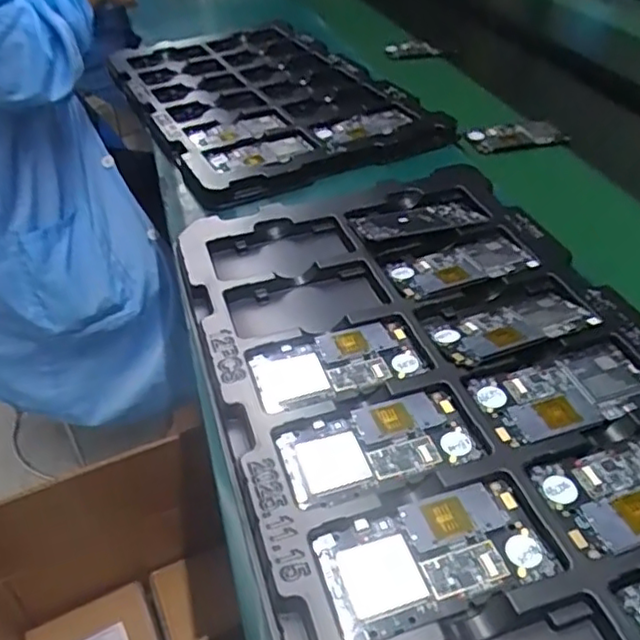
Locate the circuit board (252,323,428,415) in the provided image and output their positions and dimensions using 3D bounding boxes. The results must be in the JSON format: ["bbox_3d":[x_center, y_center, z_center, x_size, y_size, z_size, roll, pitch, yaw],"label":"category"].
[{"bbox_3d":[0.012,0.034,0.492,0.126,0.005,0.066,-15,44,-13],"label":"circuit board"}]

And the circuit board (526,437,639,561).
[{"bbox_3d":[0.200,0.102,0.394,0.124,0.011,0.067,-12,41,-13],"label":"circuit board"}]

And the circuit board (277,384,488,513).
[{"bbox_3d":[0.038,0.084,0.430,0.125,0.011,0.067,-12,41,-12],"label":"circuit board"}]

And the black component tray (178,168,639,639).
[{"bbox_3d":[0.098,0.045,0.465,0.322,0.030,0.552,-10,40,-14],"label":"black component tray"}]

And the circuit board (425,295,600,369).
[{"bbox_3d":[0.153,0.005,0.509,0.121,0.004,0.055,-17,35,-13],"label":"circuit board"}]

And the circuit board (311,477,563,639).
[{"bbox_3d":[0.065,0.134,0.366,0.128,0.006,0.068,-14,42,-12],"label":"circuit board"}]

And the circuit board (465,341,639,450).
[{"bbox_3d":[0.175,0.051,0.456,0.123,0.009,0.064,-12,41,-12],"label":"circuit board"}]

